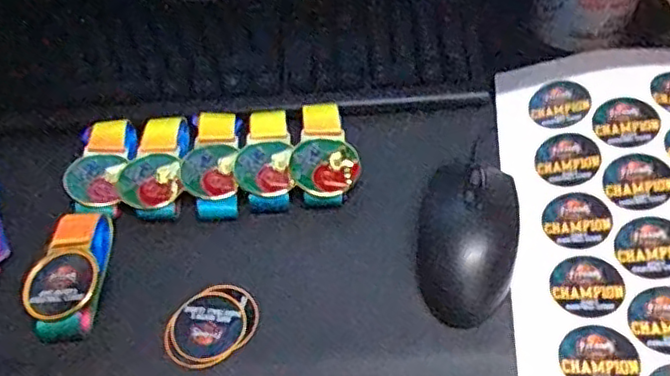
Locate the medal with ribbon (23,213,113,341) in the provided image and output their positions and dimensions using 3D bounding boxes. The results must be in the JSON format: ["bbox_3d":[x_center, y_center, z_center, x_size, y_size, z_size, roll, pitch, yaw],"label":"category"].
[{"bbox_3d":[-0.168,0.051,0.417,0.043,0.018,0.082,0,52,5],"label":"medal with ribbon"}]

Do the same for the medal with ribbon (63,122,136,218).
[{"bbox_3d":[-0.166,-0.015,0.467,0.040,0.020,0.078,-1,52,4],"label":"medal with ribbon"}]

